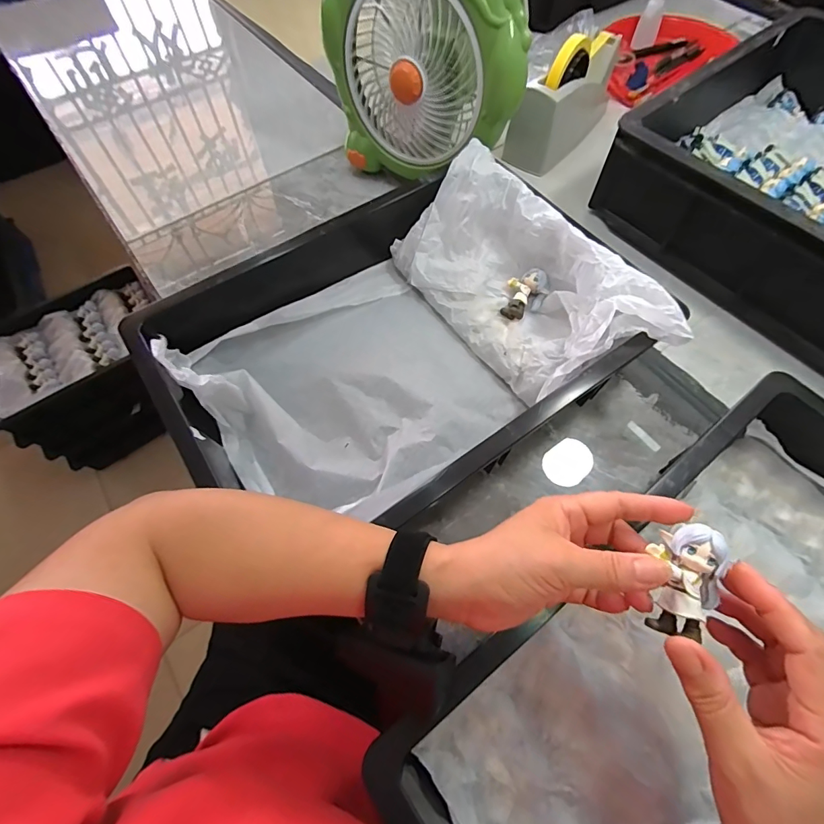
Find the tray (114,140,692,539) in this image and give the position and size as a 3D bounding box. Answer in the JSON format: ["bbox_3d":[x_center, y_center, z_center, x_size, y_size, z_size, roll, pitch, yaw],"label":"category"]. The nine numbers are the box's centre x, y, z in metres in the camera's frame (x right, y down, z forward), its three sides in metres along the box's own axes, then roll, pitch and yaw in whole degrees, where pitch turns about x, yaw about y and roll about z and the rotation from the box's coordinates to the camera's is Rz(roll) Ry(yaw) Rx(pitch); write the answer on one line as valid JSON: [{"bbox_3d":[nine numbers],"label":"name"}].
[{"bbox_3d":[-0.014,-0.073,0.422,0.409,0.114,0.319,-29,67,-13],"label":"tray"}]

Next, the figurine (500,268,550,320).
[{"bbox_3d":[0.128,-0.132,0.467,0.042,0.027,0.057,22,66,11],"label":"figurine"}]

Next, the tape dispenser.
[{"bbox_3d":[0.232,-0.471,0.621,0.073,0.129,0.215,35,69,16],"label":"tape dispenser"}]

